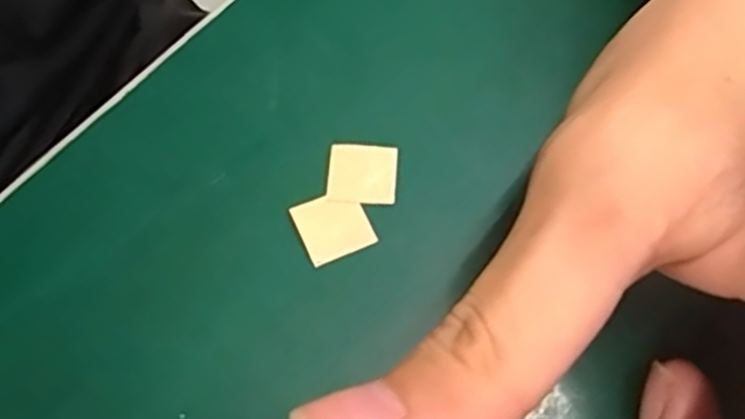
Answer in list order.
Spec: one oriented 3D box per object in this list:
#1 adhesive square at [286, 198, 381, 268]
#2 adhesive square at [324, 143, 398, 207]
[{"bbox_3d":[-0.009,0.004,0.160,0.015,0.004,0.015,-22,68,-12],"label":"adhesive square"},{"bbox_3d":[-0.002,-0.009,0.164,0.015,0.004,0.015,4,64,0],"label":"adhesive square"}]

